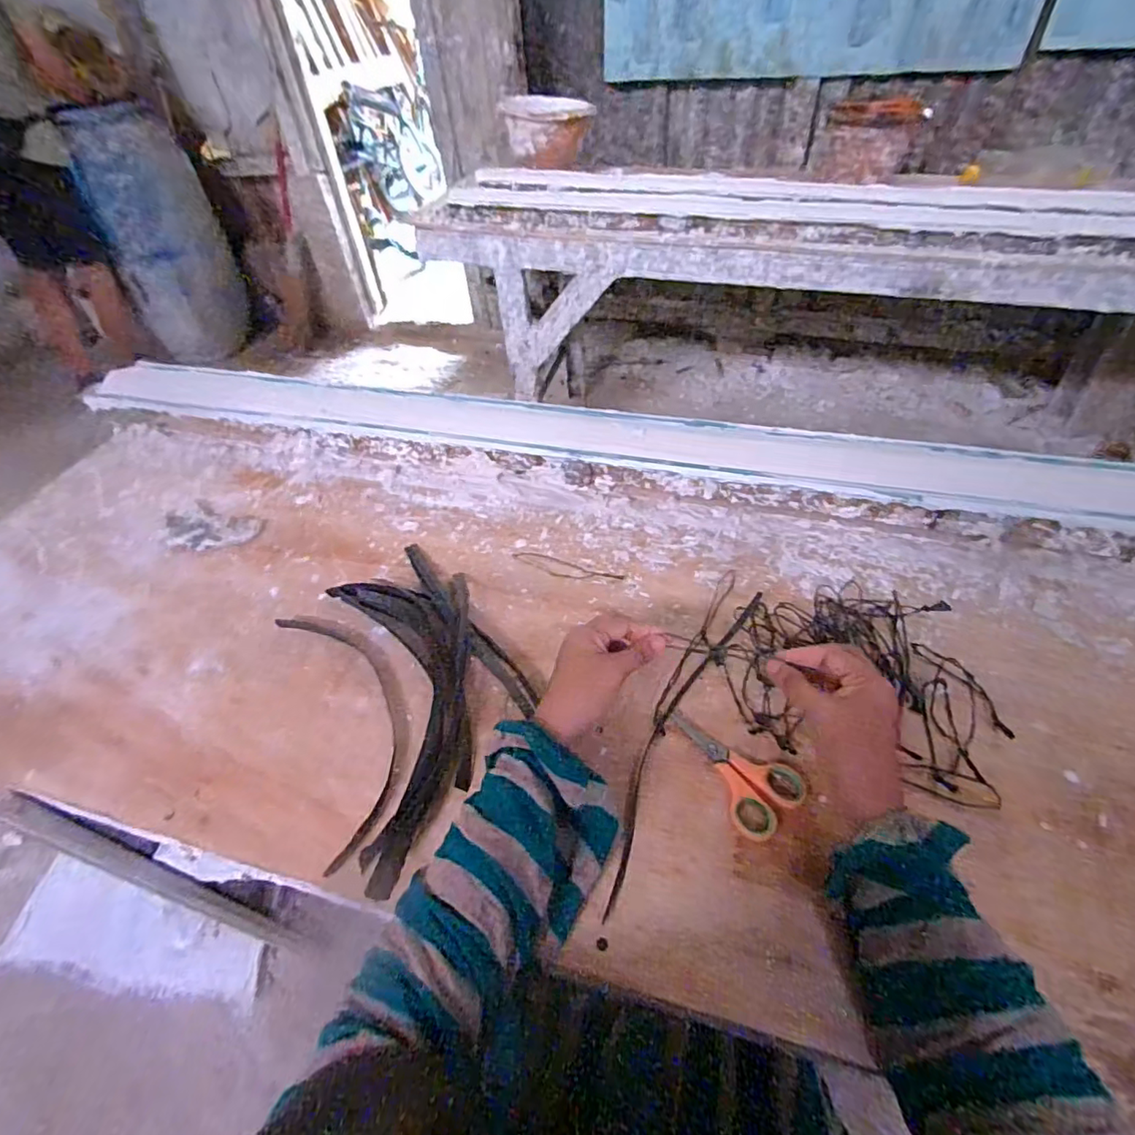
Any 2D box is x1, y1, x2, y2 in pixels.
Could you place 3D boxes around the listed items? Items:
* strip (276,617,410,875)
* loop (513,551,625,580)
[{"bbox_3d":[-0.194,0.126,0.510,0.088,0.011,0.254,-22,52,-14],"label":"strip"},{"bbox_3d":[-0.002,0.002,0.612,0.125,0.004,0.023,16,53,16],"label":"loop"}]

